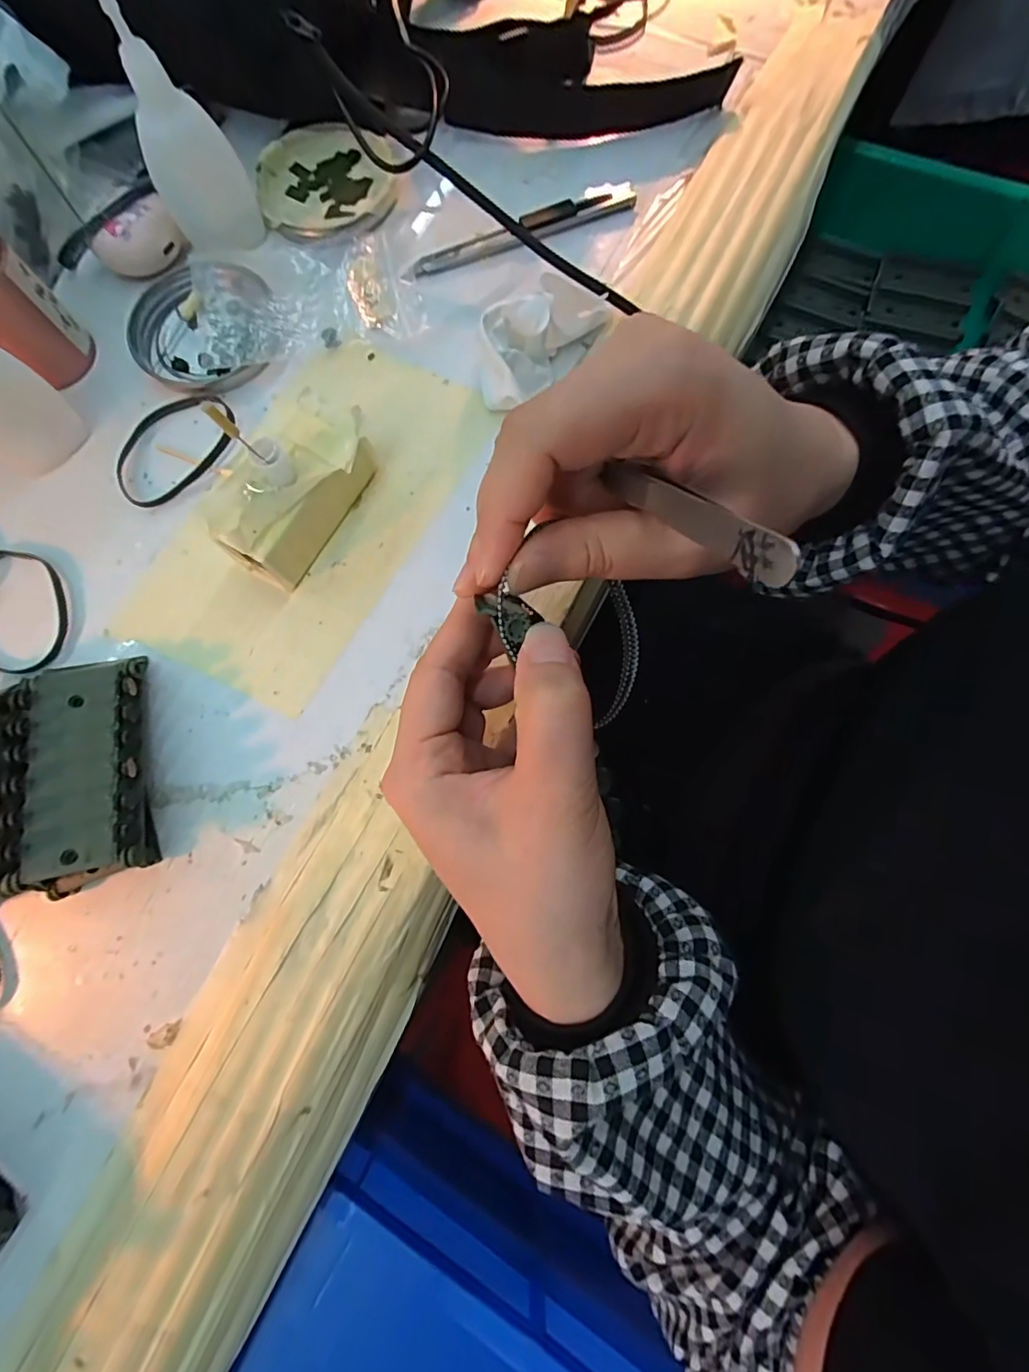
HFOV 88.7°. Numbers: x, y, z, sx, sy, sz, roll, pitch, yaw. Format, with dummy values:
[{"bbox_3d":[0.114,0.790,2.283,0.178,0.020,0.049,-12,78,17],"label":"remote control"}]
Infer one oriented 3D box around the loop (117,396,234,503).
[{"bbox_3d":[-0.179,-0.126,0.275,0.070,0.005,0.047,-42,80,-8],"label":"loop"}]

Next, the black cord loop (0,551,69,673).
[{"bbox_3d":[-0.247,-0.036,0.257,0.048,0.004,0.068,-22,78,-4],"label":"black cord loop"}]

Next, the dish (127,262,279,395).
[{"bbox_3d":[-0.170,-0.195,0.287,0.076,0.011,0.081,0,78,1],"label":"dish"}]

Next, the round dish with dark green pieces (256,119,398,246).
[{"bbox_3d":[-0.112,-0.291,0.308,0.075,0.011,0.085,-39,80,-7],"label":"round dish with dark green pieces"}]

